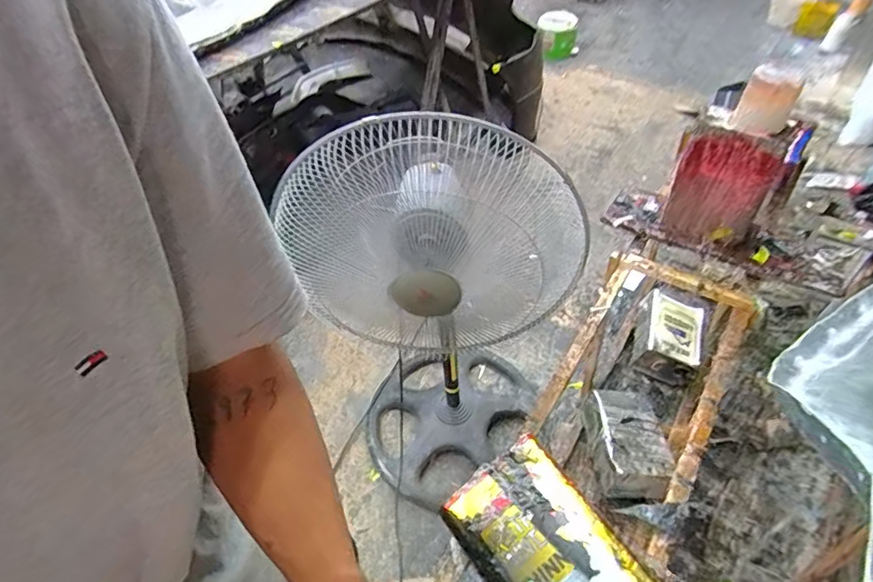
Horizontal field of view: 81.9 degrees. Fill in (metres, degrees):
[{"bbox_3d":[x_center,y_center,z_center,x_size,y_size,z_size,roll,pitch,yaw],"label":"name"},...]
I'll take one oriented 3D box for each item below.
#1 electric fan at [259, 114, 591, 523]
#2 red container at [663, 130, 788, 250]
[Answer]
[{"bbox_3d":[0.018,0.035,1.078,0.434,0.993,0.428,-5,48,-2],"label":"electric fan"},{"bbox_3d":[0.565,-0.198,1.015,0.168,0.225,0.072,33,57,28],"label":"red container"}]

